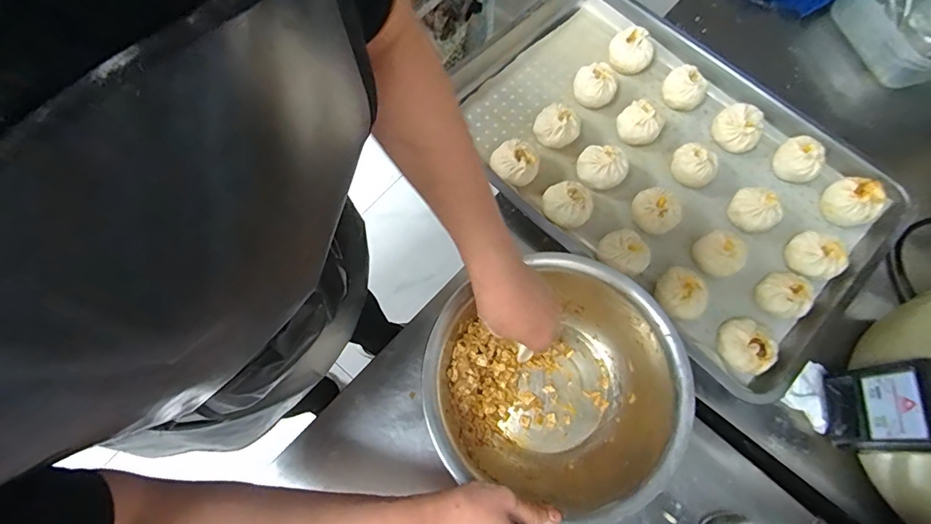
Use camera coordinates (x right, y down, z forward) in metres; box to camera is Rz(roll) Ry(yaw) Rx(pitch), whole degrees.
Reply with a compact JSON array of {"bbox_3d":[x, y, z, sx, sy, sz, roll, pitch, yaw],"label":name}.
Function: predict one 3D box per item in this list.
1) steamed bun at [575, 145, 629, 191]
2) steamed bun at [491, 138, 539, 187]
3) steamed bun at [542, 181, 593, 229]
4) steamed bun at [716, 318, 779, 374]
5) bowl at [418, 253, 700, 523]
[{"bbox_3d":[0.186,-0.128,0.634,0.067,0.046,0.058,6,70,0],"label":"steamed bun"},{"bbox_3d":[0.068,-0.133,0.638,0.062,0.044,0.059,1,70,-2],"label":"steamed bun"},{"bbox_3d":[0.134,-0.074,0.613,0.063,0.047,0.054,32,73,9],"label":"steamed bun"},{"bbox_3d":[0.330,0.100,0.548,0.058,0.039,0.065,-16,70,-6],"label":"steamed bun"},{"bbox_3d":[0.094,0.128,0.517,0.265,0.096,0.249,1,70,-2],"label":"bowl"}]

